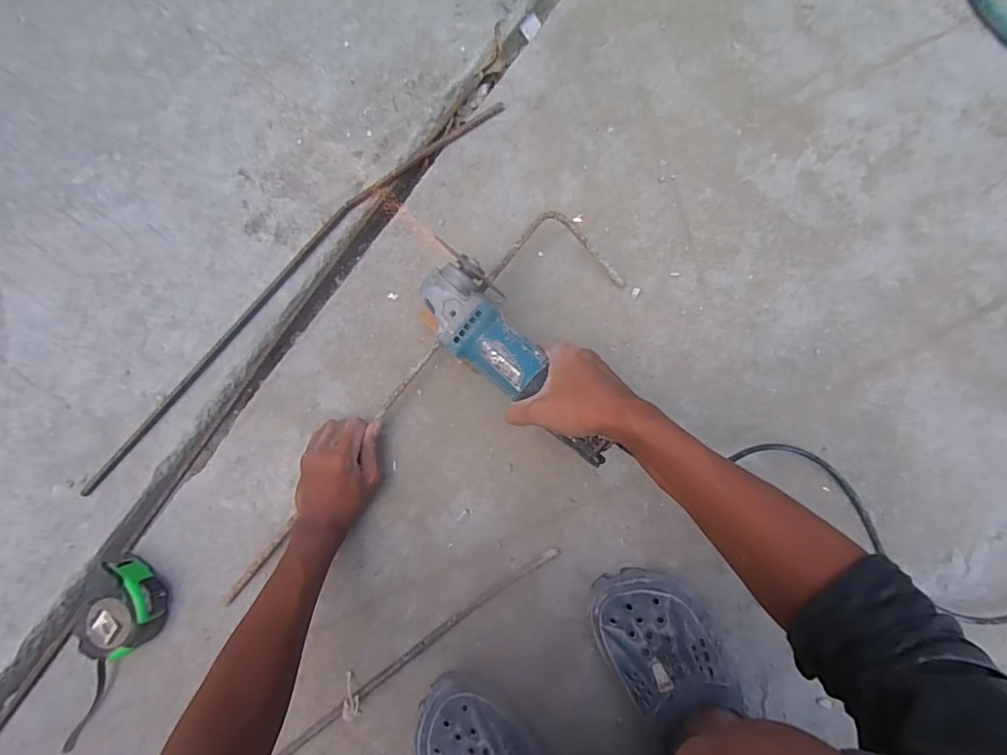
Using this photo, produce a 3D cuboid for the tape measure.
[{"bbox_3d":[-0.464,0.311,0.526,0.085,0.048,0.209,36,87,9],"label":"tape measure"}]

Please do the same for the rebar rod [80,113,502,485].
[{"bbox_3d":[-0.266,-0.122,0.582,0.683,0.016,0.050,-44,80,-1],"label":"rebar rod"}]

